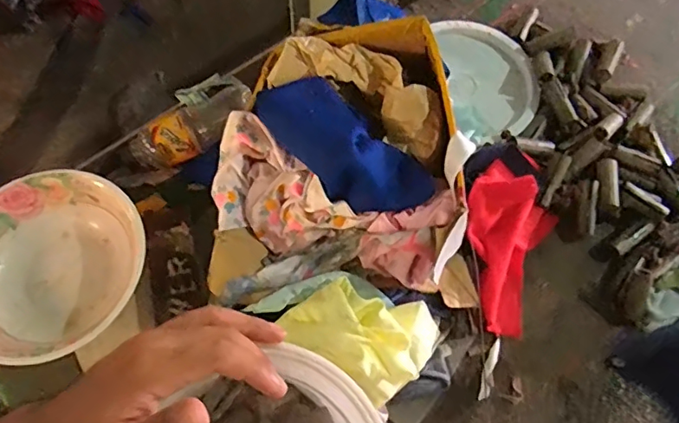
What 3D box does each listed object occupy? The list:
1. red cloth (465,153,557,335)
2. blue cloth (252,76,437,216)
[{"bbox_3d":[0.185,0.026,0.573,0.103,0.081,0.190,22,68,9],"label":"red cloth"},{"bbox_3d":[0.001,-0.065,0.508,0.191,0.052,0.085,39,71,14],"label":"blue cloth"}]

